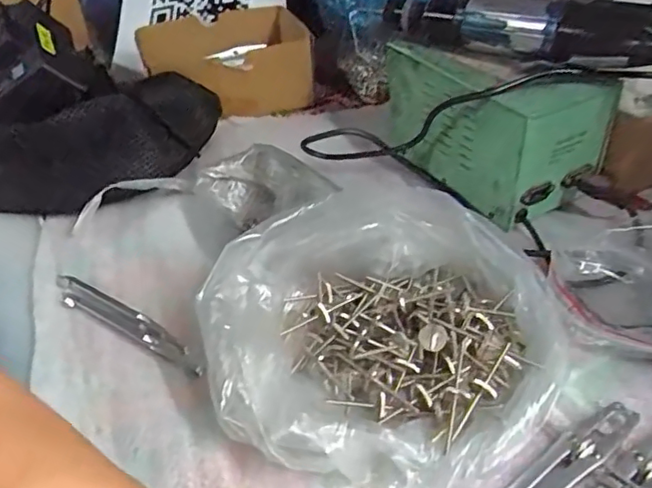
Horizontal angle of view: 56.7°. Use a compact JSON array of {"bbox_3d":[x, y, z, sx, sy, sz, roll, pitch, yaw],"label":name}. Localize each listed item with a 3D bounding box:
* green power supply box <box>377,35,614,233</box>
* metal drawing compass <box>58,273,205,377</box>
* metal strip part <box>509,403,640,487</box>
[{"bbox_3d":[0.122,-0.100,0.470,0.093,0.084,0.163,-25,42,-23],"label":"green power supply box"},{"bbox_3d":[-0.129,0.048,0.384,0.139,0.005,0.018,20,44,27],"label":"metal drawing compass"},{"bbox_3d":[0.103,0.112,0.284,0.123,0.007,0.018,-26,43,-26],"label":"metal strip part"}]

